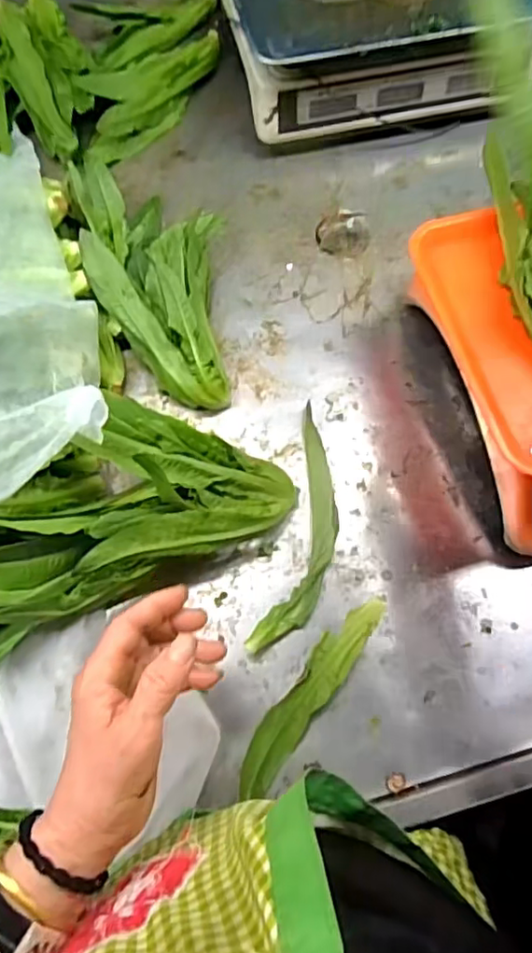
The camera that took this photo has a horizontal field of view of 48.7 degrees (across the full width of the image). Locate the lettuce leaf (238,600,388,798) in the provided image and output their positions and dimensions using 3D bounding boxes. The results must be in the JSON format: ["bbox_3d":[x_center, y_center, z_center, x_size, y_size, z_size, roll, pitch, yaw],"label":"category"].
[{"bbox_3d":[0.037,0.179,0.491,0.034,0.010,0.186,36,75,10],"label":"lettuce leaf"}]

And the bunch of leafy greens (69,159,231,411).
[{"bbox_3d":[-0.106,-0.186,0.573,0.123,0.070,0.245,-7,73,-3],"label":"bunch of leafy greens"}]

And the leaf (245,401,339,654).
[{"bbox_3d":[0.038,0.047,0.529,0.054,0.015,0.224,14,73,3],"label":"leaf"}]

